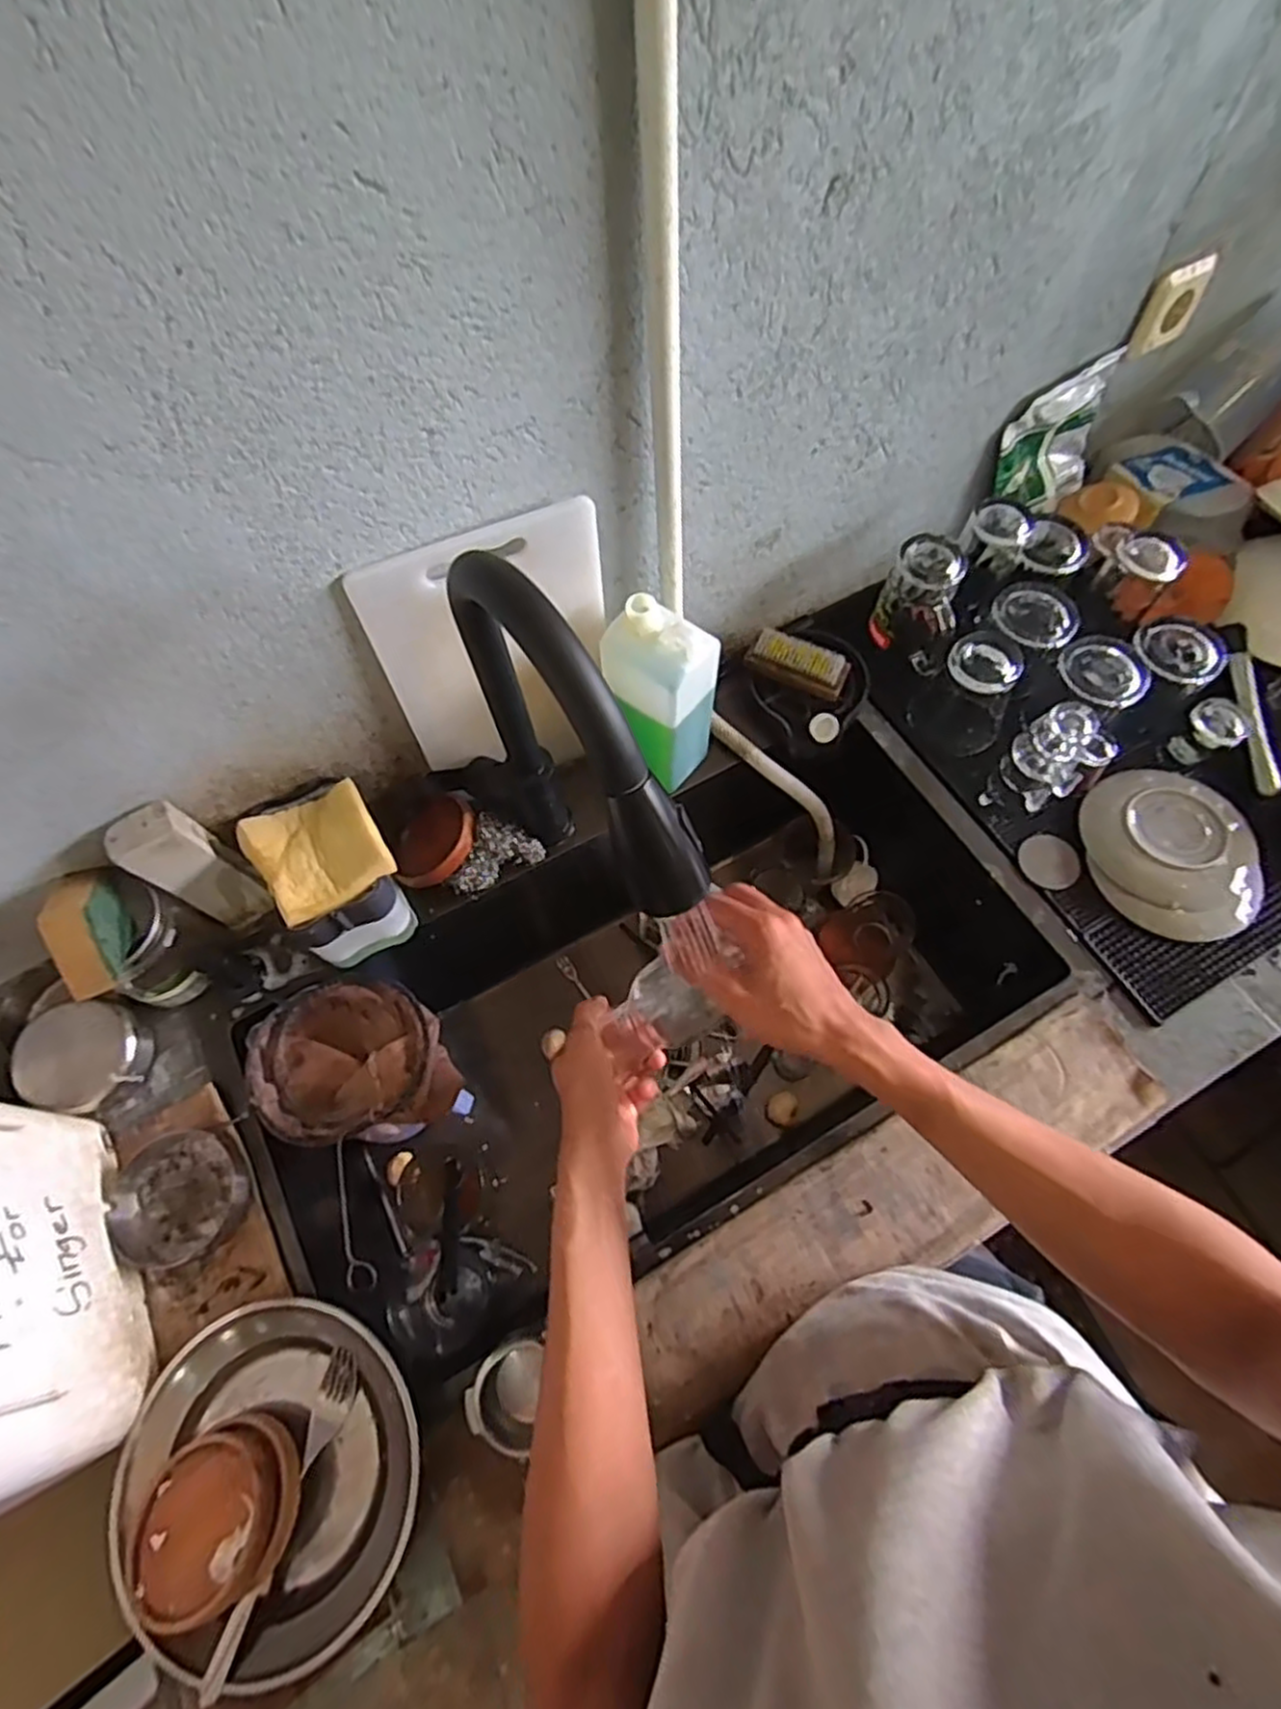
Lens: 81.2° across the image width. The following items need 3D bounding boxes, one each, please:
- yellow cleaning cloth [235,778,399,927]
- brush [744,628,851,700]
[{"bbox_3d":[-0.270,-0.005,0.622,0.101,0.021,0.105,-30,67,-12],"label":"yellow cleaning cloth"},{"bbox_3d":[0.169,-0.205,0.797,0.105,0.031,0.041,25,68,13],"label":"brush"}]

